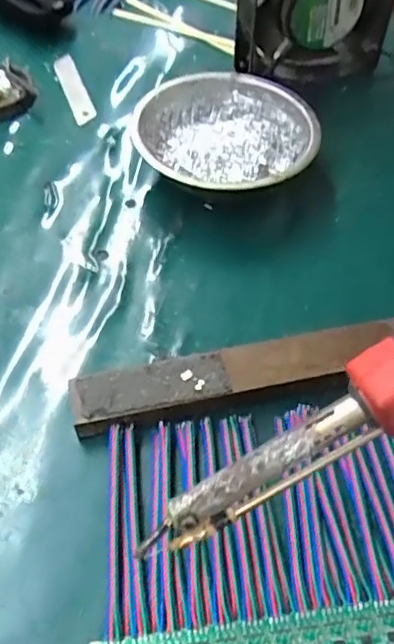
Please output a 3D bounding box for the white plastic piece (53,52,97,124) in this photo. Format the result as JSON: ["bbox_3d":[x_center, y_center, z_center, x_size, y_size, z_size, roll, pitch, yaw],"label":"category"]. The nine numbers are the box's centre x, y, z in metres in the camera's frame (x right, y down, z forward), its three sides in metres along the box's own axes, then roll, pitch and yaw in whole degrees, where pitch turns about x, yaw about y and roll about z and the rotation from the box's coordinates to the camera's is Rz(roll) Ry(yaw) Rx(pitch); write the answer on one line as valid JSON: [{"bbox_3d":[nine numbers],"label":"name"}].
[{"bbox_3d":[-0.107,-0.202,0.513,0.019,0.005,0.092,-22,58,-5],"label":"white plastic piece"}]

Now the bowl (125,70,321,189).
[{"bbox_3d":[0.022,-0.131,0.429,0.127,0.037,0.129,1,54,-2],"label":"bowl"}]

